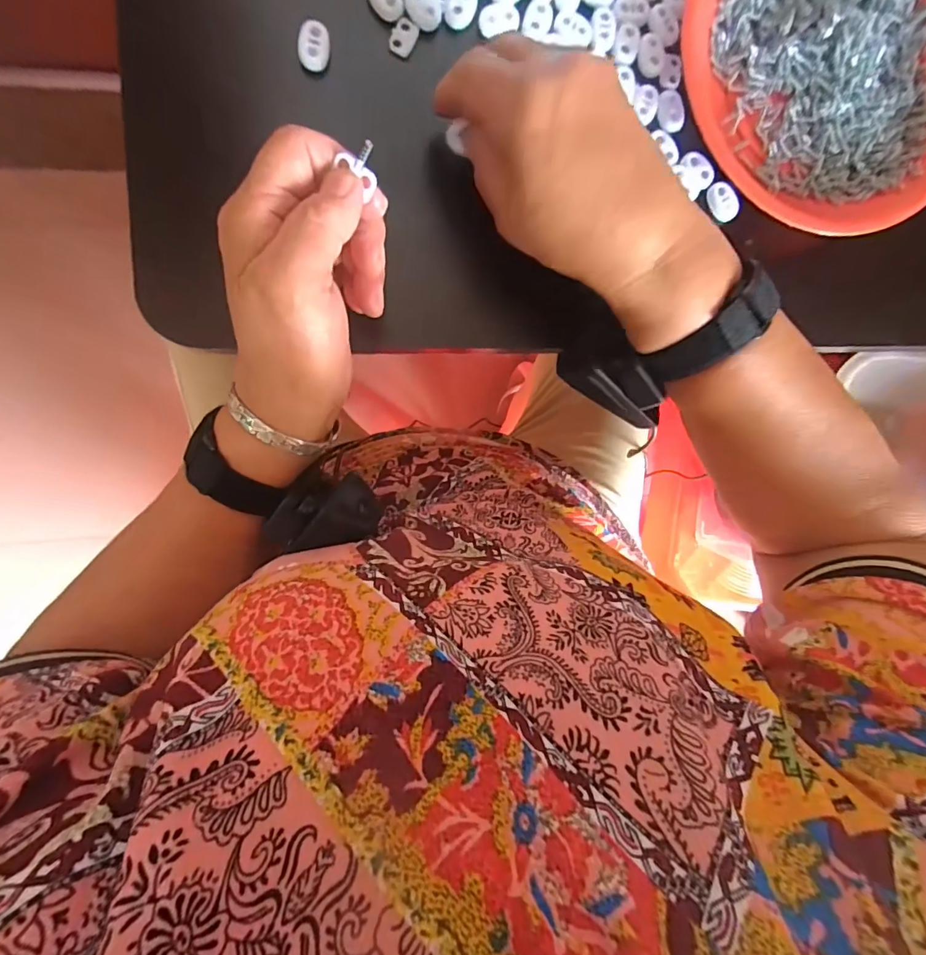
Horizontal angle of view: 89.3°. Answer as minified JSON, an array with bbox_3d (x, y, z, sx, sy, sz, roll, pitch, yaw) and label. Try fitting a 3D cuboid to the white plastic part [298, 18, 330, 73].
[{"bbox_3d":[-0.078,-0.227,0.246,0.014,0.008,0.022,12,92,-9],"label":"white plastic part"}]

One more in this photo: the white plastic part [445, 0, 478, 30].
[{"bbox_3d":[-0.001,-0.259,0.258,0.016,0.004,0.022,23,90,-9],"label":"white plastic part"}]

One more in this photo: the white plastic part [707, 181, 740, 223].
[{"bbox_3d":[0.158,-0.167,0.284,0.016,0.006,0.023,-26,97,-6],"label":"white plastic part"}]

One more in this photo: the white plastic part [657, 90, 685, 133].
[{"bbox_3d":[0.123,-0.217,0.276,0.016,0.004,0.024,-3,94,-8],"label":"white plastic part"}]

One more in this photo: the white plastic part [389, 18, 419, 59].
[{"bbox_3d":[-0.032,-0.240,0.256,0.012,0.004,0.018,23,90,-9],"label":"white plastic part"}]

